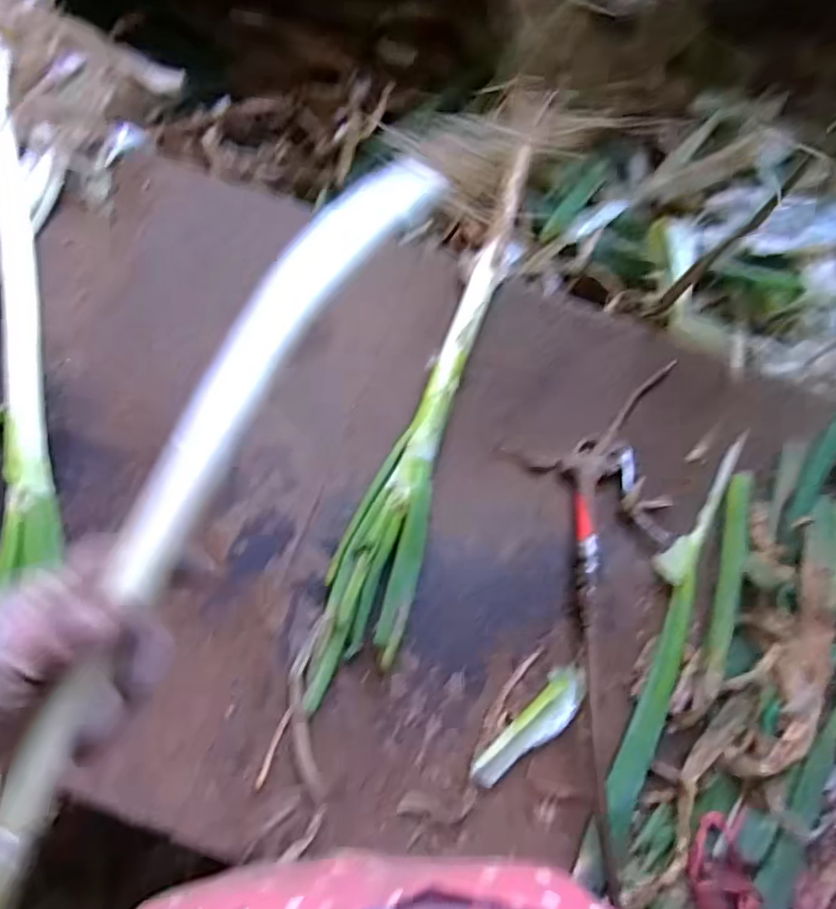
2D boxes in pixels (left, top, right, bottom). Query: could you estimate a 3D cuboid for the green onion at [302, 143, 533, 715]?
[{"bbox_3d":[0.007,-0.051,0.596,0.076,0.044,0.552,15,73,3],"label":"green onion"}]

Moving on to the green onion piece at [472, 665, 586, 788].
[{"bbox_3d":[0.099,0.233,0.533,0.124,0.012,0.036,-43,79,-13],"label":"green onion piece"}]

